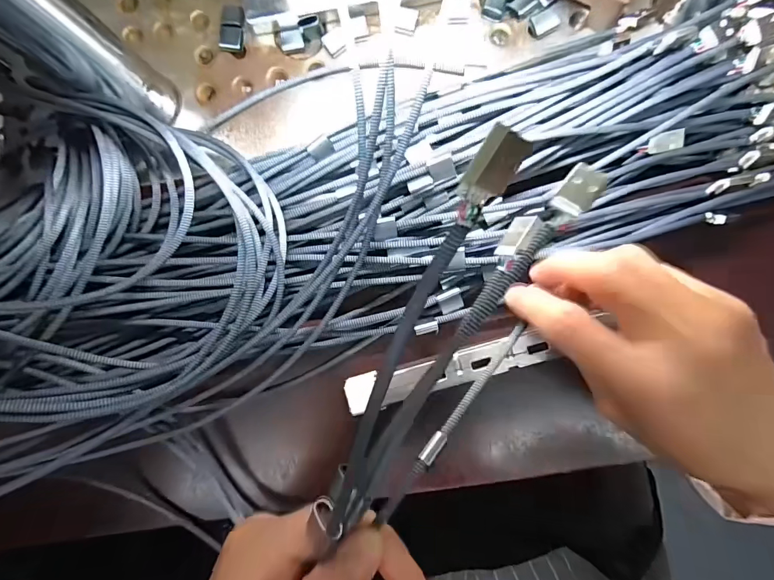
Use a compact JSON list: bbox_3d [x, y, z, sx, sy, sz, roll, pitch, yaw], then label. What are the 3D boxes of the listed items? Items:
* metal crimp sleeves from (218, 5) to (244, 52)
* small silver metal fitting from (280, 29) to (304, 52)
[{"bbox_3d":[-0.104,-0.177,0.275,0.016,0.006,0.033,2,88,4],"label":"metal crimp sleeves"},{"bbox_3d":[-0.063,-0.167,0.274,0.015,0.006,0.011,-10,88,4],"label":"small silver metal fitting"}]

